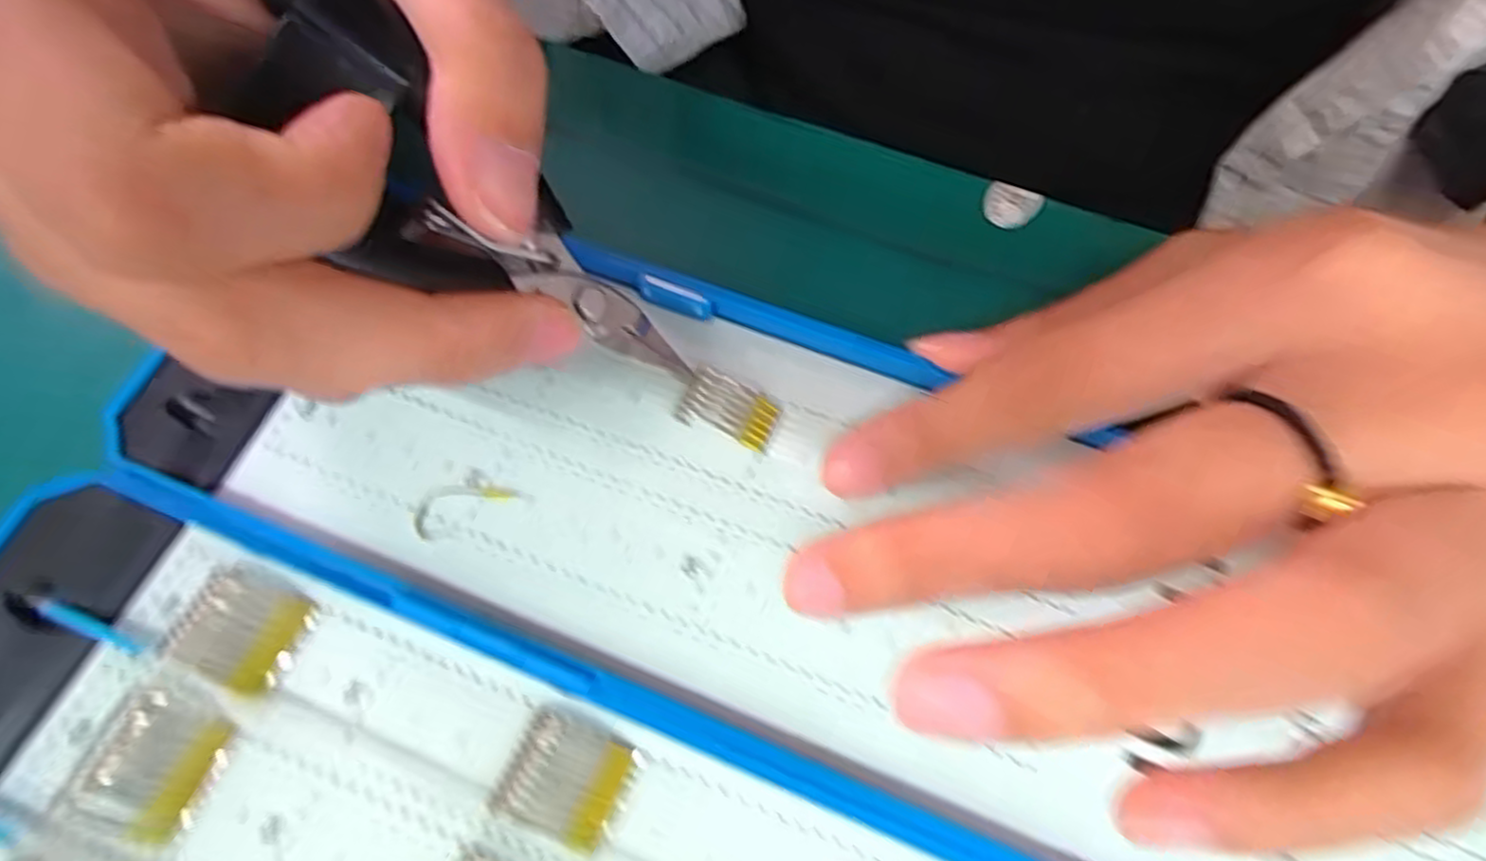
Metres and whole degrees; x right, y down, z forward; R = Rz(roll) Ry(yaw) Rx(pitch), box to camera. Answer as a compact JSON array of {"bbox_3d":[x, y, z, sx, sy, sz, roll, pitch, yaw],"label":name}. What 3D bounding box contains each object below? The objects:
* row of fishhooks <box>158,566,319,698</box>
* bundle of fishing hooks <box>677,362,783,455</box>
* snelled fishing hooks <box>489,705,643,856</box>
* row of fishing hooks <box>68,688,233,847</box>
[{"bbox_3d":[-0.097,0.039,0.144,0.020,0.006,0.020,23,68,10],"label":"row of fishhooks"},{"bbox_3d":[-0.003,-0.005,0.163,0.021,0.004,0.013,24,81,-1],"label":"bundle of fishing hooks"},{"bbox_3d":[-0.032,0.063,0.135,0.022,0.006,0.019,20,68,9],"label":"snelled fishing hooks"},{"bbox_3d":[-0.109,0.062,0.137,0.024,0.005,0.023,19,68,9],"label":"row of fishing hooks"}]

